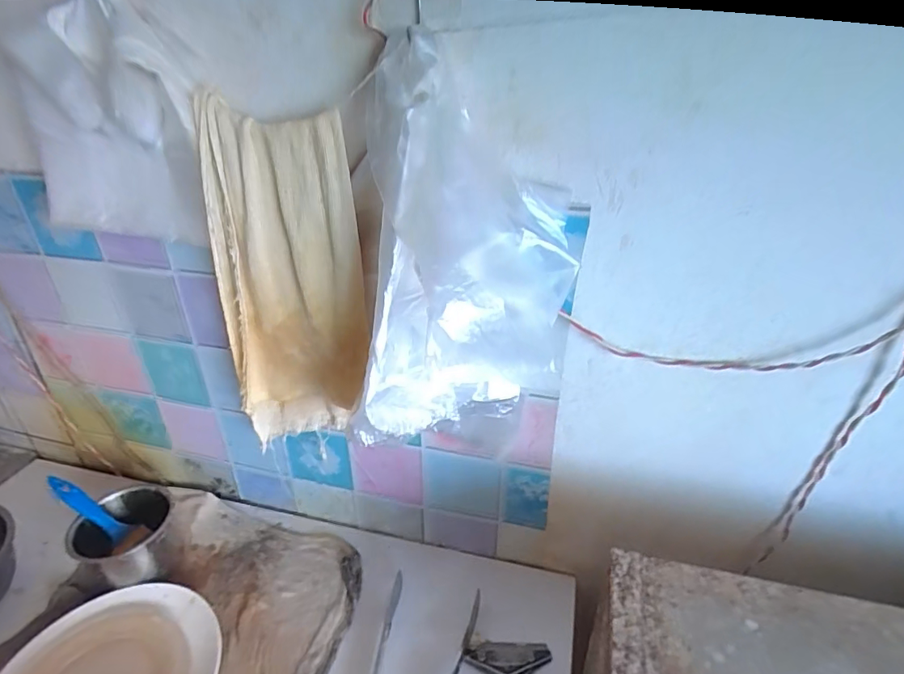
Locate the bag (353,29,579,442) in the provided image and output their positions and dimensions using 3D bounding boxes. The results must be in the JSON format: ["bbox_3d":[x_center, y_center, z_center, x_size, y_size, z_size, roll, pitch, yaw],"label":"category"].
[{"bbox_3d":[0.006,-0.041,0.394,0.164,0.283,0.155,6,31,13],"label":"bag"}]

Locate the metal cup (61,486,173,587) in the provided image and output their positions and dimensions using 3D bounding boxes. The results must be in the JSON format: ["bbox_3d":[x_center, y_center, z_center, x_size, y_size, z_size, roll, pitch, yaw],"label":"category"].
[{"bbox_3d":[-0.414,0.264,0.642,0.106,0.084,0.107,-2,30,1],"label":"metal cup"}]

